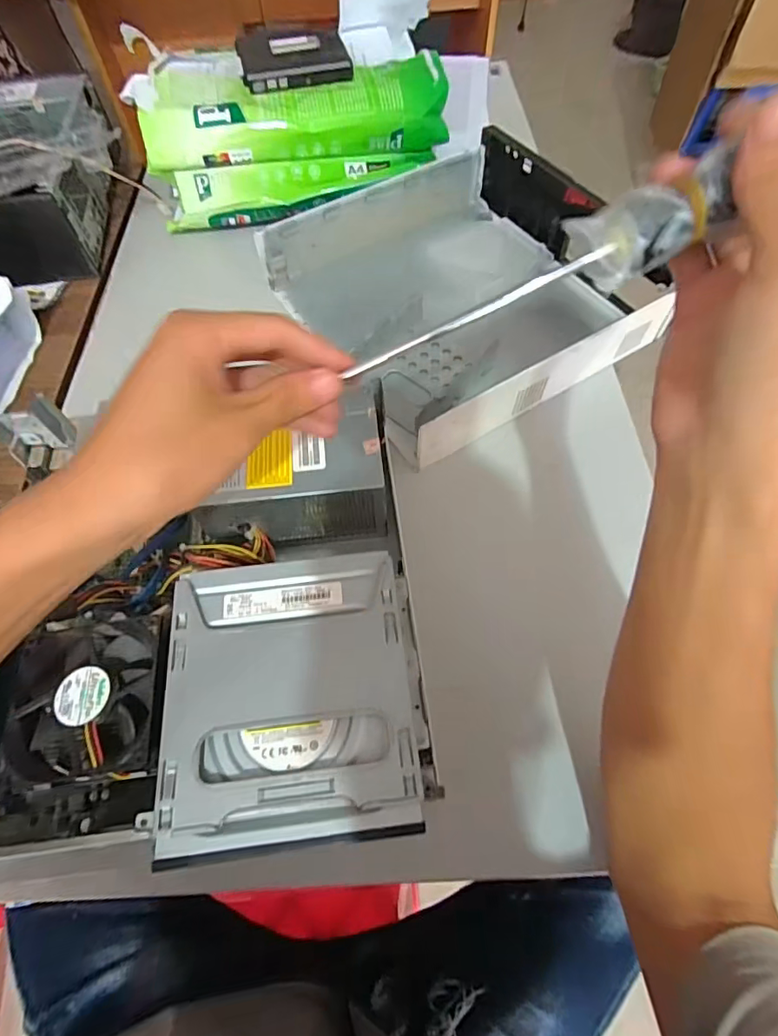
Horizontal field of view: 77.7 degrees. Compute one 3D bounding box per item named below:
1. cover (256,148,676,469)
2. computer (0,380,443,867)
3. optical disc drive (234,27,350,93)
[{"bbox_3d":[0.071,-0.256,0.548,0.309,0.082,0.347,-29,66,-13],"label":"cover"},{"bbox_3d":[-0.144,0.078,0.359,0.318,0.091,0.294,-6,63,-2],"label":"computer"},{"bbox_3d":[-0.122,-0.594,0.623,0.137,0.017,0.121,-11,63,-4],"label":"optical disc drive"}]

